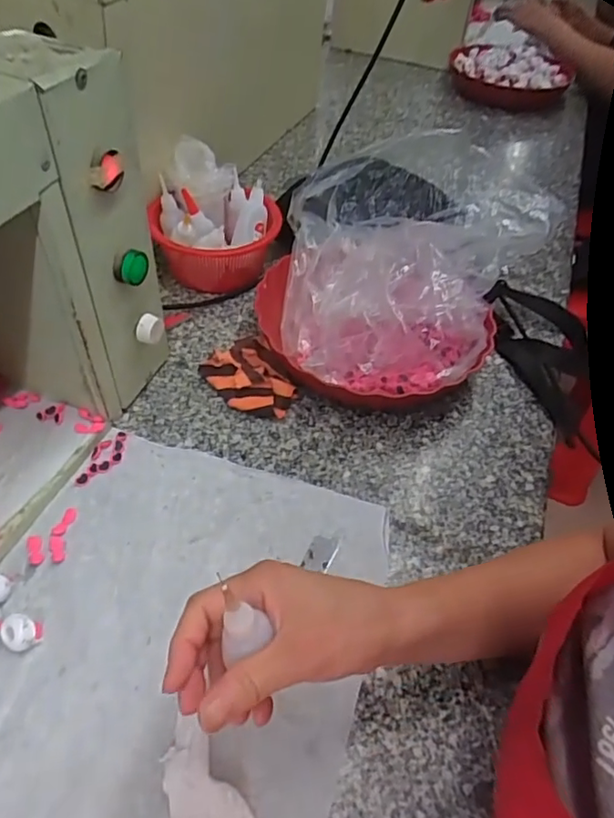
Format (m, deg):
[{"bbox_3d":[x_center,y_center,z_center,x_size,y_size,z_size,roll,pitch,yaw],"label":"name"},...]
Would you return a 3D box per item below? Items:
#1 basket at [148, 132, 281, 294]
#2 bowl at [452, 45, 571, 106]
[{"bbox_3d":[-0.110,-0.207,0.663,0.140,0.119,0.135,16,48,10],"label":"basket"},{"bbox_3d":[0.410,-0.680,1.172,0.219,0.068,0.210,2,47,-3],"label":"bowl"}]

